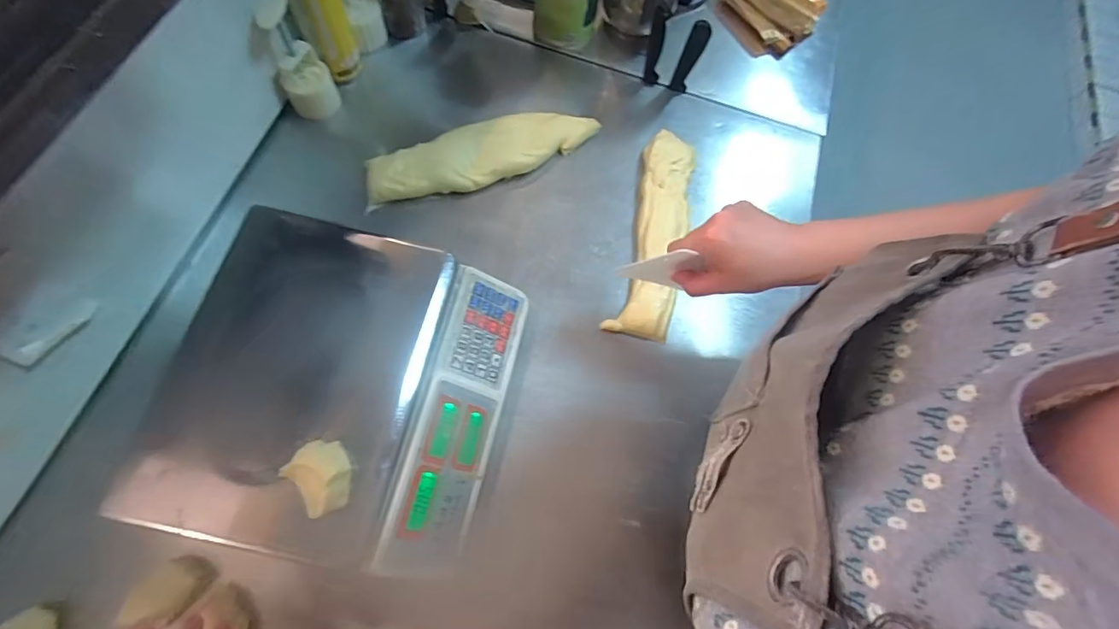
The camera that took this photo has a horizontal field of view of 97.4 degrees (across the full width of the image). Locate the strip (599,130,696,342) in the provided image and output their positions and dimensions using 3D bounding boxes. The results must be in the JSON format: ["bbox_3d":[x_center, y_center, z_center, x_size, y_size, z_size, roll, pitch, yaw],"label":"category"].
[{"bbox_3d":[0.138,-0.120,0.696,0.082,0.034,0.313,16,68,0],"label":"strip"}]

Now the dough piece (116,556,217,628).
[{"bbox_3d":[-0.391,0.273,0.492,0.047,0.053,0.066,43,77,10],"label":"dough piece"}]

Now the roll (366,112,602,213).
[{"bbox_3d":[-0.103,-0.225,0.689,0.341,0.048,0.081,-22,73,-14],"label":"roll"}]

